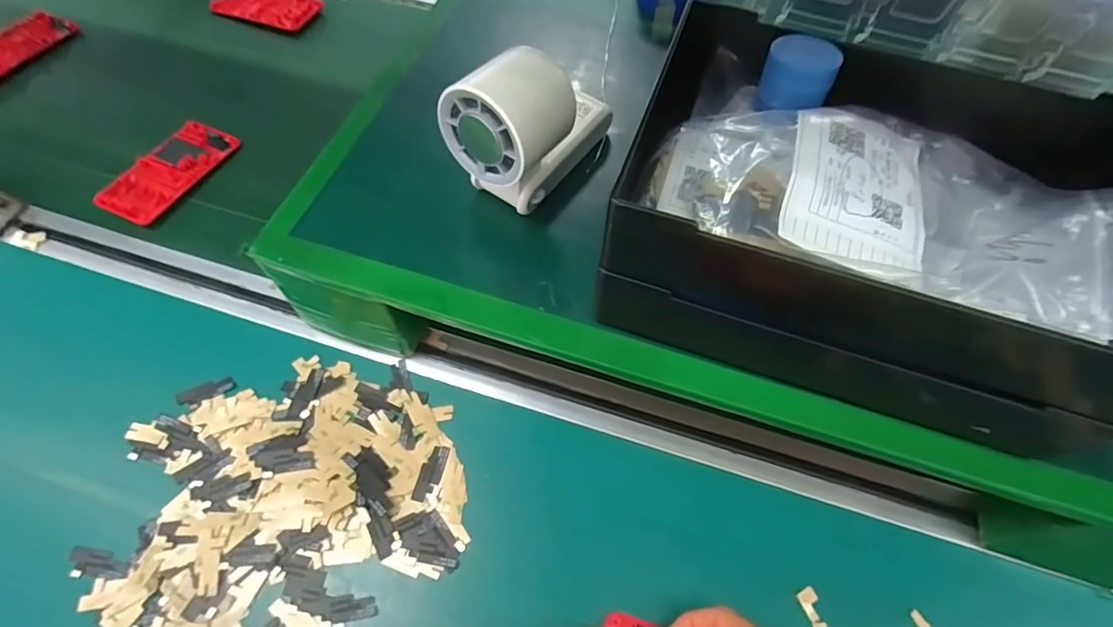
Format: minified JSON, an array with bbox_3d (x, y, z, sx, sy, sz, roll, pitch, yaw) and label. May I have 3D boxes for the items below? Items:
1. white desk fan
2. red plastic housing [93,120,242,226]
[{"bbox_3d":[-0.011,-0.128,0.343,0.060,0.087,0.119,34,66,16],"label":"white desk fan"},{"bbox_3d":[-0.363,-0.135,0.510,0.058,0.007,0.124,29,59,2],"label":"red plastic housing"}]

